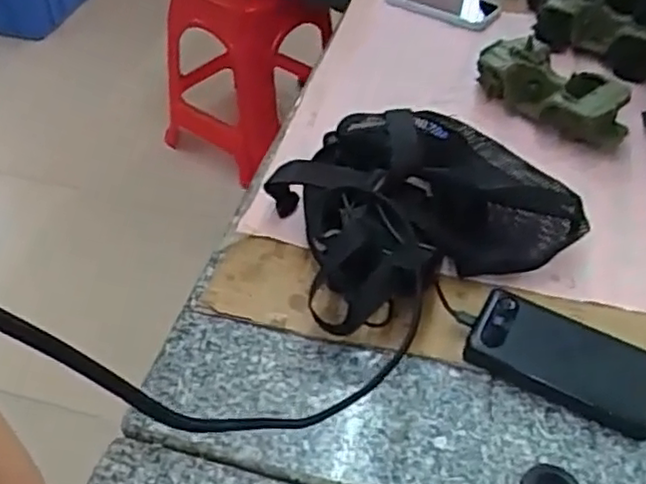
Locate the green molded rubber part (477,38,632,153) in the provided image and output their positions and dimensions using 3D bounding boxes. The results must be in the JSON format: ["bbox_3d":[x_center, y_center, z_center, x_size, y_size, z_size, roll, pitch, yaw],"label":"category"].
[{"bbox_3d":[0.264,-0.176,0.815,0.071,0.061,0.187,-27,52,-27],"label":"green molded rubber part"}]

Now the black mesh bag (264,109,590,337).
[{"bbox_3d":[0.089,-0.033,0.657,0.247,0.094,0.190,-19,49,-21],"label":"black mesh bag"}]

